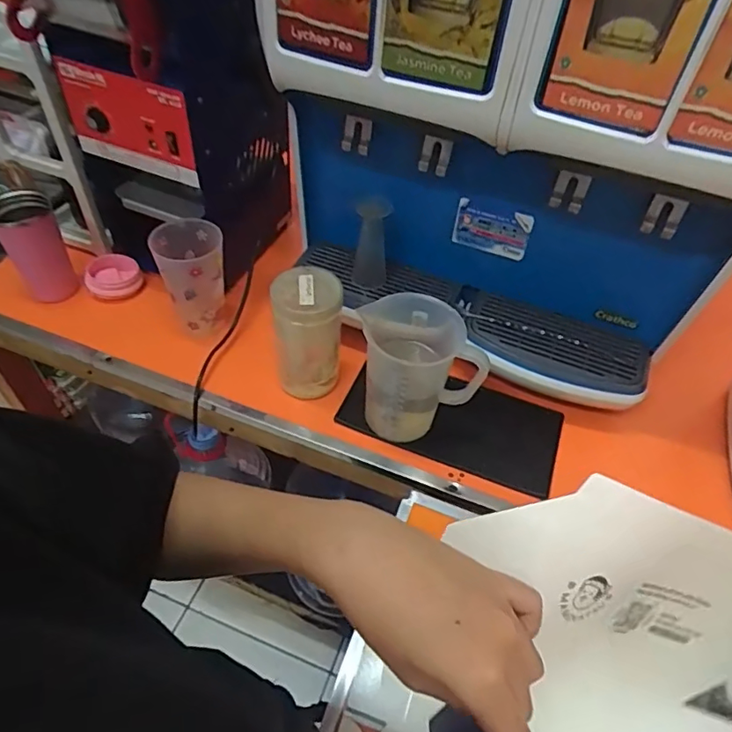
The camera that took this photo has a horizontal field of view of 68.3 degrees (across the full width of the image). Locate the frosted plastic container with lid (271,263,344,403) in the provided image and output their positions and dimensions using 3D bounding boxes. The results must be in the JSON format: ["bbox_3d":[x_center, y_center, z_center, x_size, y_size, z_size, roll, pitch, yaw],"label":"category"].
[{"bbox_3d":[-0.078,-0.040,0.721,0.088,0.169,0.079,1,51,-3],"label":"frosted plastic container with lid"}]

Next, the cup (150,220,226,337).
[{"bbox_3d":[-0.247,-0.130,0.784,0.091,0.141,0.102,-7,51,-9],"label":"cup"}]

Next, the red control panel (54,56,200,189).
[{"bbox_3d":[-0.306,-0.308,0.688,0.186,0.124,0.040,19,52,12],"label":"red control panel"}]

